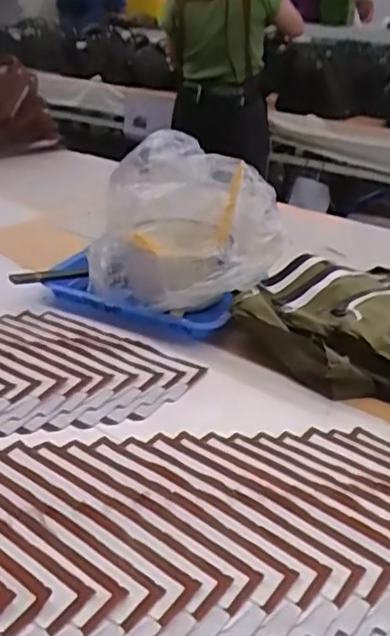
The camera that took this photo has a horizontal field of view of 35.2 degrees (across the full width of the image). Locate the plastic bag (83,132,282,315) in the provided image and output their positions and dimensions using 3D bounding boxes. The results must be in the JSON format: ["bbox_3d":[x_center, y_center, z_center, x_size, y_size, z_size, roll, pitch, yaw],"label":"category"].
[{"bbox_3d":[-0.015,-0.124,0.809,0.244,0.195,0.191,-1,28,-6],"label":"plastic bag"}]

